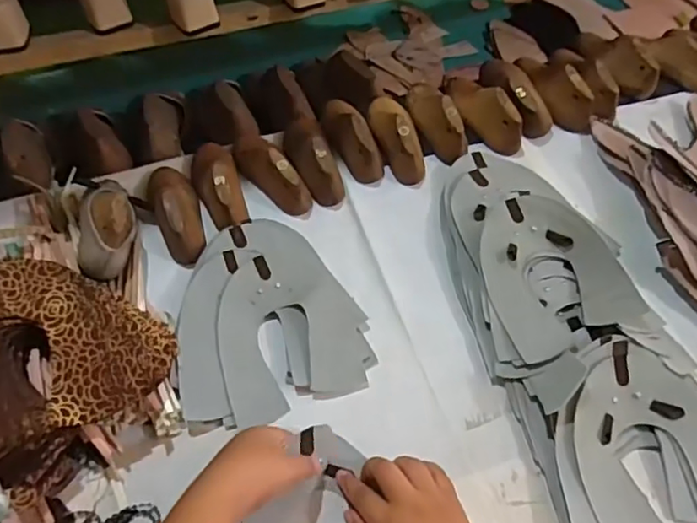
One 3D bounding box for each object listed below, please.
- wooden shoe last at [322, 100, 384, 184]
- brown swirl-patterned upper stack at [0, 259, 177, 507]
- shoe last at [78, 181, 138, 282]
[{"bbox_3d":[0.004,-0.156,0.707,0.041,0.054,0.127,-19,57,-13],"label":"wooden shoe last"},{"bbox_3d":[-0.271,0.090,0.510,0.184,0.068,0.198,36,62,23],"label":"brown swirl-patterned upper stack"},{"bbox_3d":[-0.253,-0.040,0.613,0.058,0.065,0.158,-12,39,-9],"label":"shoe last"}]

